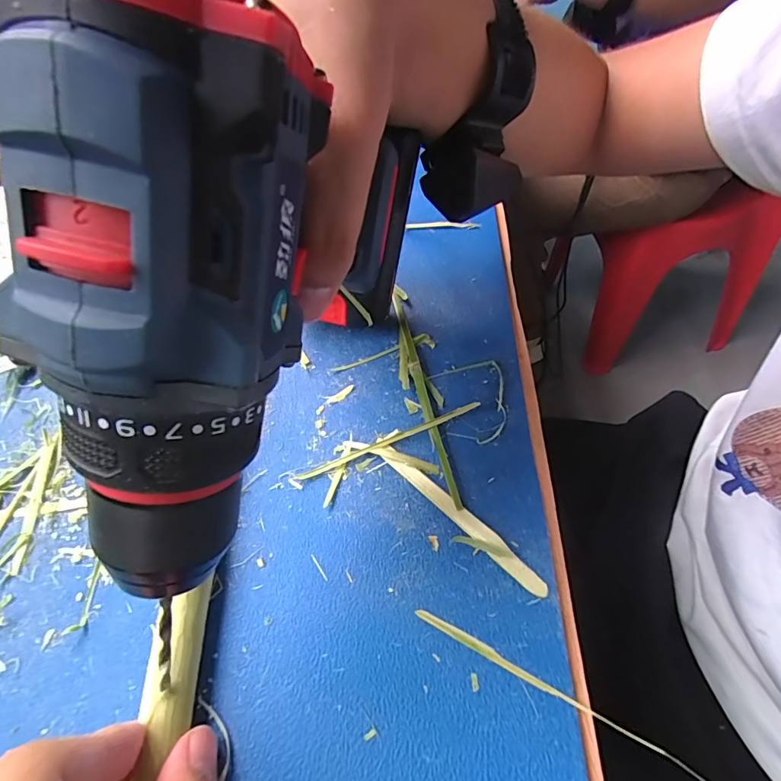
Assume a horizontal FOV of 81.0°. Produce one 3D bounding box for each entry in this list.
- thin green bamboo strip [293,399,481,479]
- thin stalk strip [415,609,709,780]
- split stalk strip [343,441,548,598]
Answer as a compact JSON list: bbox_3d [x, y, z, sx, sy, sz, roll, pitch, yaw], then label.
[{"bbox_3d":[0.000,0.025,0.237,0.100,0.006,0.004,-20,51,-10],"label":"thin green bamboo strip"},{"bbox_3d":[0.057,0.107,0.164,0.107,0.004,0.005,22,56,22],"label":"thin stalk strip"},{"bbox_3d":[0.023,0.052,0.214,0.113,0.004,0.012,34,61,29],"label":"split stalk strip"}]

